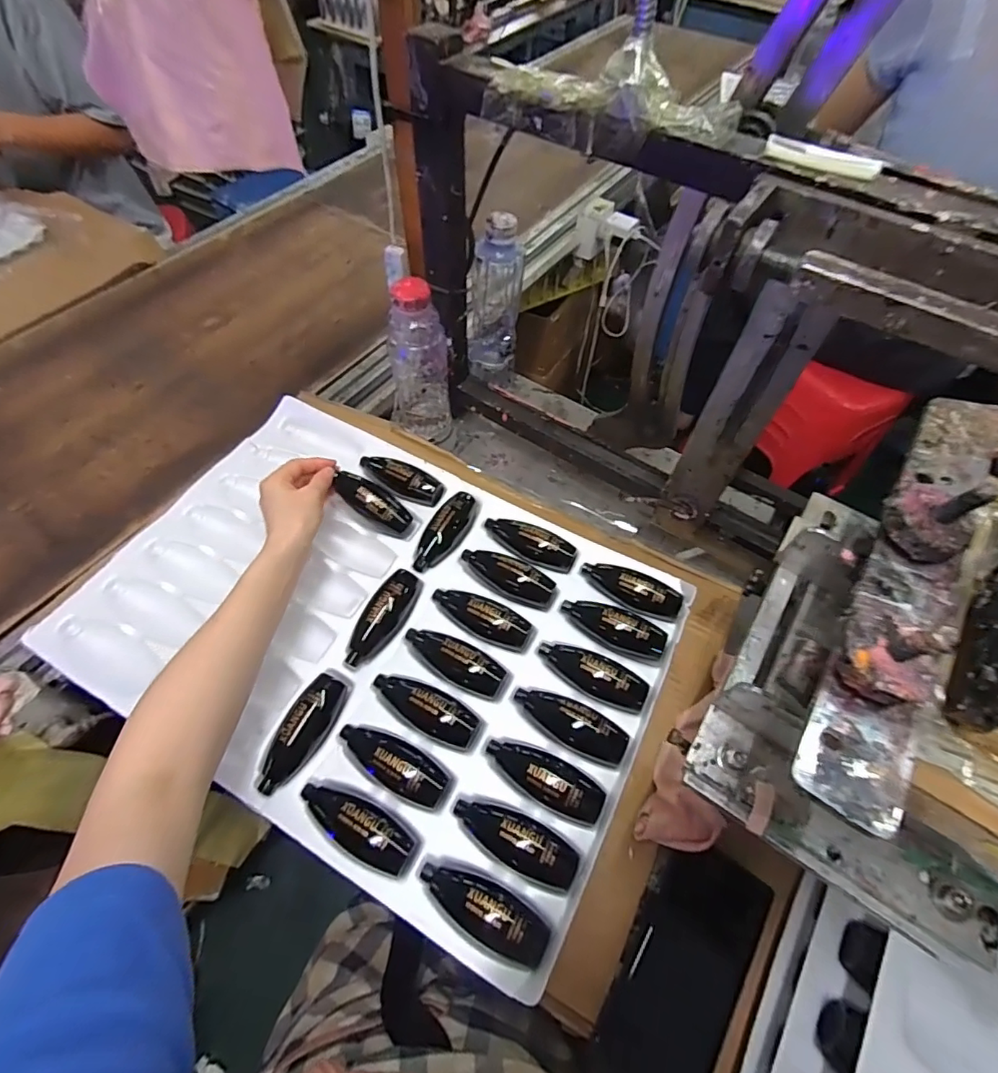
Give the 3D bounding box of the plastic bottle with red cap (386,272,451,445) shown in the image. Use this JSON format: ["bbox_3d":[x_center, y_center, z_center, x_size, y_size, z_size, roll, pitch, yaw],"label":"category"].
[{"bbox_3d":[-0.093,-0.198,0.594,0.070,0.195,0.070,-8,59,-7],"label":"plastic bottle with red cap"}]

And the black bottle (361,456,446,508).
[{"bbox_3d":[-0.109,-0.067,0.577,0.104,0.020,0.043,26,61,13],"label":"black bottle"}]

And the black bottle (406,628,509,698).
[{"bbox_3d":[-0.040,0.108,0.472,0.099,0.027,0.034,27,61,13],"label":"black bottle"}]

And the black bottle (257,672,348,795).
[{"bbox_3d":[-0.165,0.165,0.438,0.032,0.028,0.100,20,59,10],"label":"black bottle"}]

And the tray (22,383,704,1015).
[{"bbox_3d":[-0.116,0.080,0.506,0.541,0.049,0.367,26,61,13],"label":"tray"}]

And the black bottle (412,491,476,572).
[{"bbox_3d":[-0.058,-0.009,0.544,0.038,0.018,0.104,23,60,11],"label":"black bottle"}]

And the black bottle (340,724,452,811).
[{"bbox_3d":[-0.087,0.186,0.427,0.098,0.024,0.037,27,61,14],"label":"black bottle"}]

